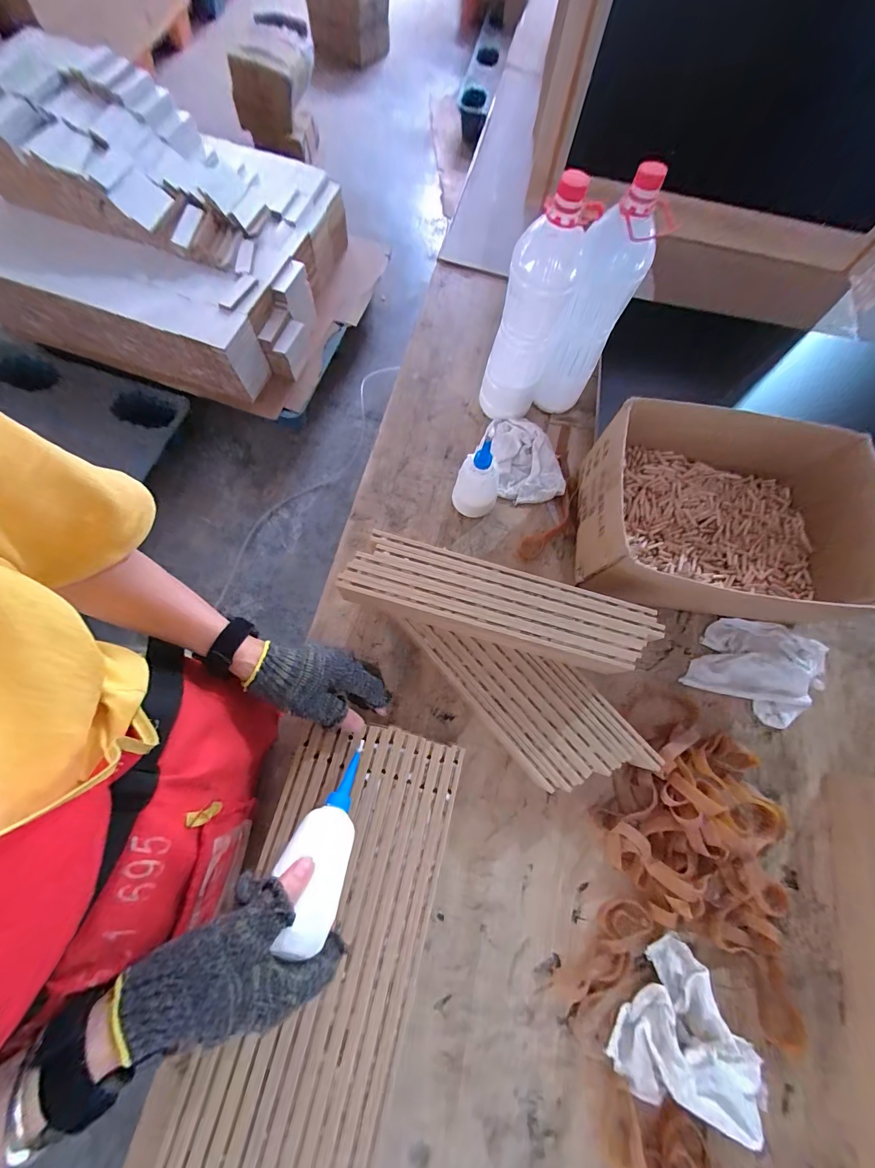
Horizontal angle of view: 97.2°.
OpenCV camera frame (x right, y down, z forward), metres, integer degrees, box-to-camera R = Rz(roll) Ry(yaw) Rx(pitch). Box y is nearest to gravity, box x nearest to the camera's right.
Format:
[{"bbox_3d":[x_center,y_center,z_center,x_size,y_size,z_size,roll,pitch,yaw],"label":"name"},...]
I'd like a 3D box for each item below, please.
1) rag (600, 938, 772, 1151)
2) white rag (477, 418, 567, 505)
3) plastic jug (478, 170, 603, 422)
[{"bbox_3d":[0.266,0.486,0.408,0.133,0.055,0.139,41,75,10],"label":"rag"},{"bbox_3d":[0.140,-0.203,0.630,0.113,0.039,0.158,-25,75,-10],"label":"white rag"},{"bbox_3d":[0.124,-0.358,0.541,0.088,0.300,0.082,17,72,3],"label":"plastic jug"}]

